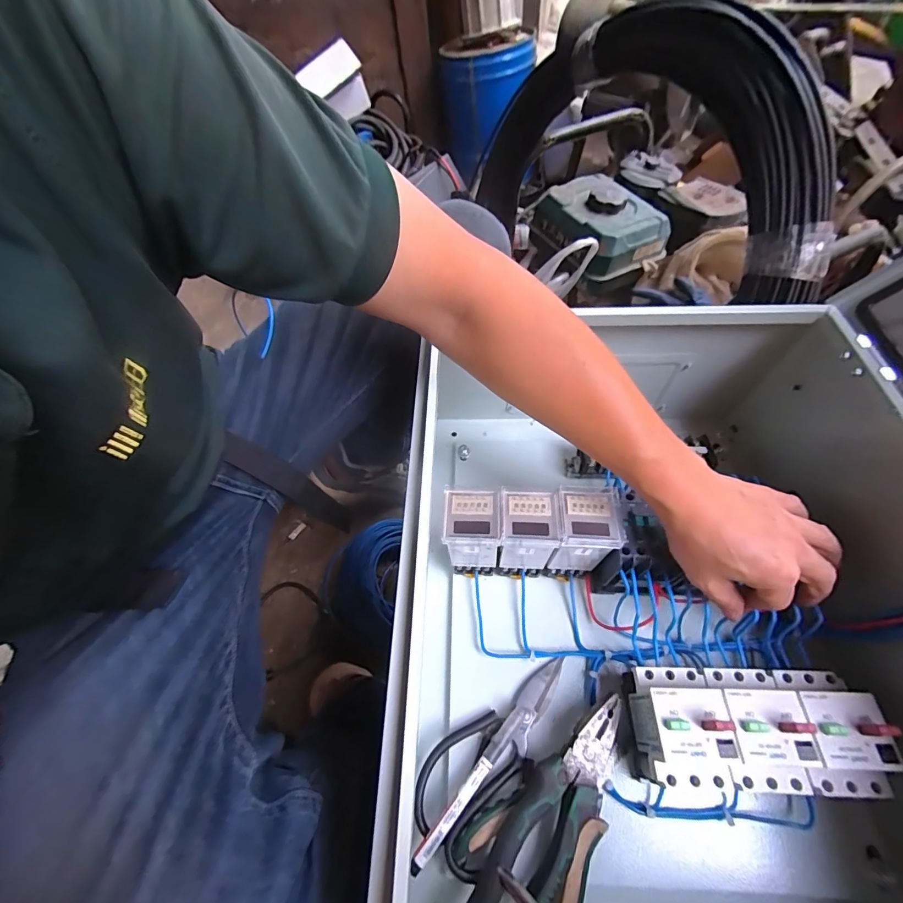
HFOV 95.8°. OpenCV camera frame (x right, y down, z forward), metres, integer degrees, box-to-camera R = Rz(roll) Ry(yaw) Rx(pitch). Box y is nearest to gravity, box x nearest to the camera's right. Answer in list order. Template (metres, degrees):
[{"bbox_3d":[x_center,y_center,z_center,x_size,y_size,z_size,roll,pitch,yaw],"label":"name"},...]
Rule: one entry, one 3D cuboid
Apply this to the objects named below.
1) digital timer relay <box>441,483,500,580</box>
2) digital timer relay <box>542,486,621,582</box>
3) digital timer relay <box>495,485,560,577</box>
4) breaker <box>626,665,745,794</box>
[{"bbox_3d":[0.023,0.085,0.410,0.051,0.114,0.052,0,59,5],"label":"digital timer relay"},{"bbox_3d":[0.126,0.086,0.403,0.054,0.113,0.056,7,59,9],"label":"digital timer relay"},{"bbox_3d":[0.073,0.088,0.407,0.051,0.112,0.051,3,59,6],"label":"digital timer relay"},{"bbox_3d":[0.178,0.219,0.326,0.059,0.075,0.082,-1,58,4],"label":"breaker"}]

